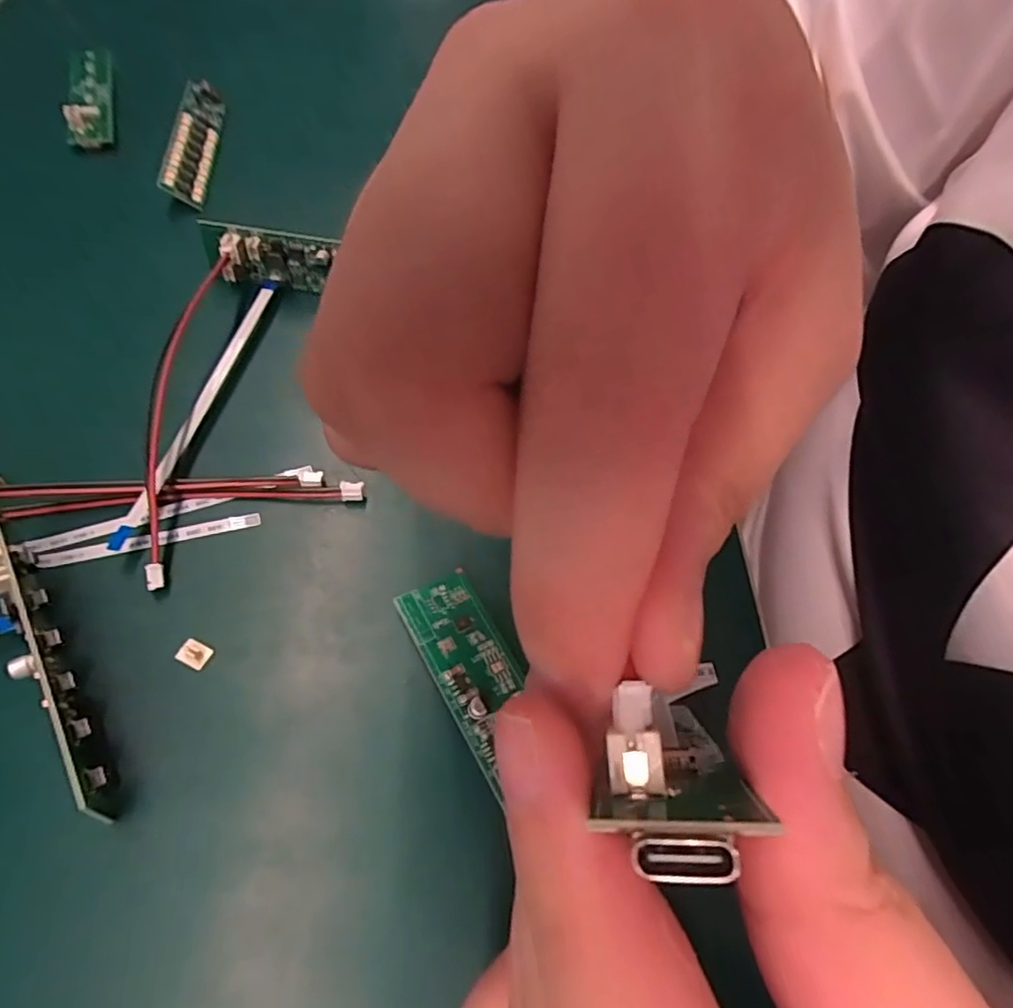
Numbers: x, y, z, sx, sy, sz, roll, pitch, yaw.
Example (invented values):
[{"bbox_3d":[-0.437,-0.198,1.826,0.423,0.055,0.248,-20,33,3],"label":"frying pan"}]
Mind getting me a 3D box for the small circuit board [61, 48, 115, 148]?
[{"bbox_3d":[-0.194,-0.194,0.275,0.015,0.012,0.079,-12,62,-13],"label":"small circuit board"}]

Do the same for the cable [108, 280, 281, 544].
[{"bbox_3d":[-0.099,-0.036,0.195,0.006,0.007,0.114,11,59,1],"label":"cable"}]

